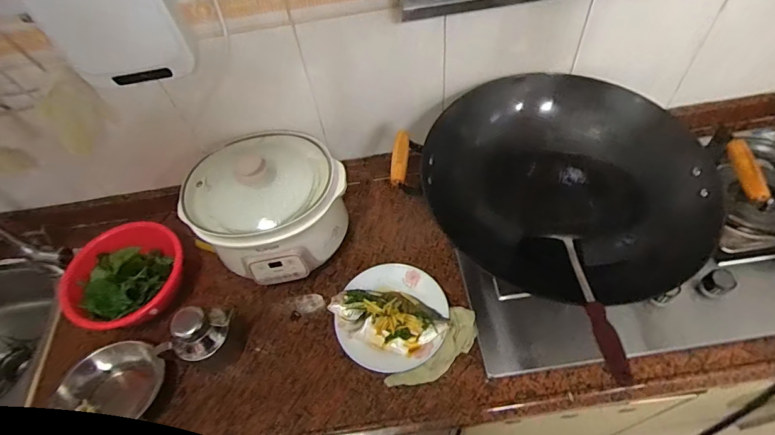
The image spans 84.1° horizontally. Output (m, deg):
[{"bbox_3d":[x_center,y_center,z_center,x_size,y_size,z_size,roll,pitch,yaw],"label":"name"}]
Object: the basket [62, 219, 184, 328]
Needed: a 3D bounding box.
[{"bbox_3d":[-0.530,0.115,0.847,0.228,0.077,0.220,-2,56,4],"label":"basket"}]

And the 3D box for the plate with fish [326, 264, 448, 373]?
[{"bbox_3d":[0.009,0.171,0.772,0.200,0.048,0.192,-2,56,4],"label":"plate with fish"}]

